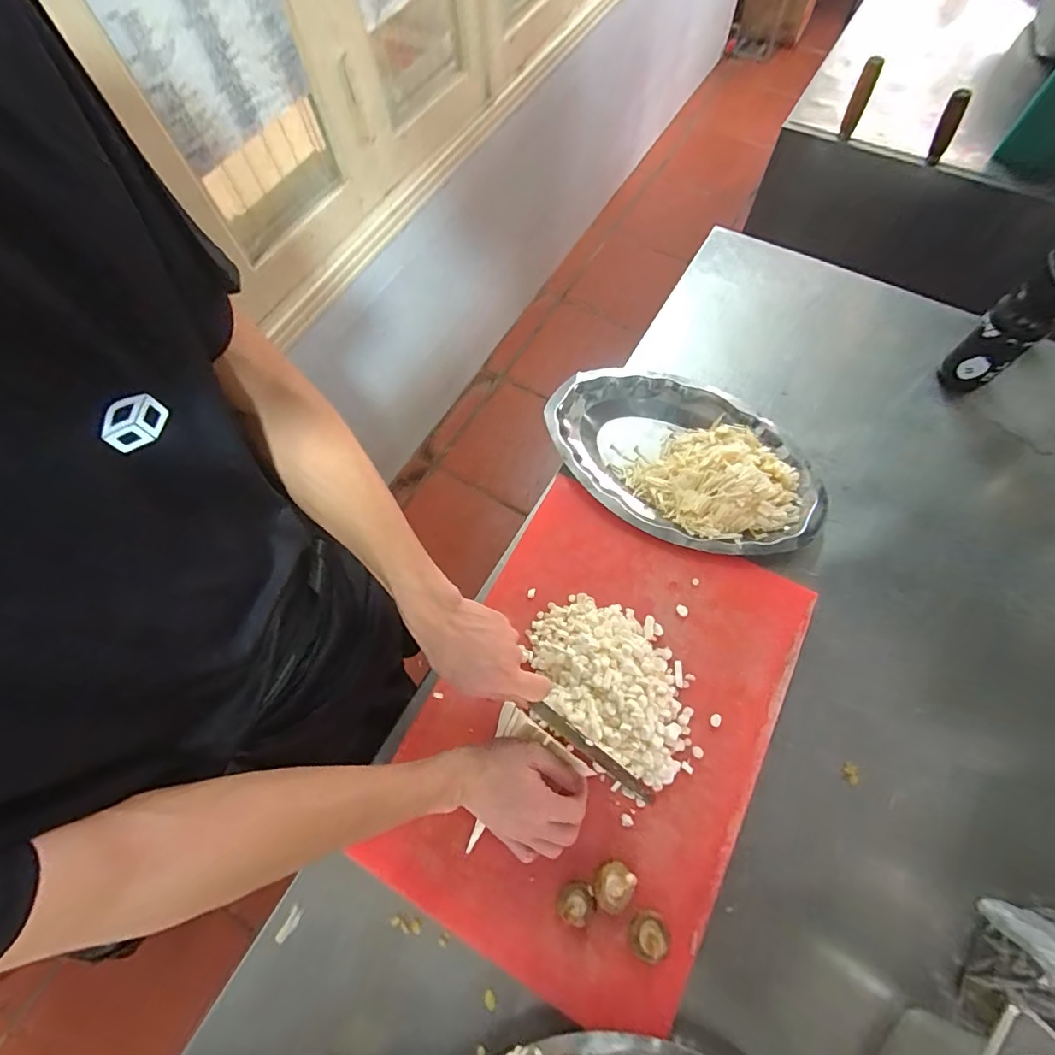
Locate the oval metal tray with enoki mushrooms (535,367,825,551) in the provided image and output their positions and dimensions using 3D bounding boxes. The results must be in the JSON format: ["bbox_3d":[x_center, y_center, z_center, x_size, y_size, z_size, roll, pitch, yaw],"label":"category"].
[{"bbox_3d":[0.206,-0.100,0.675,0.381,0.055,0.243,32,72,15],"label":"oval metal tray with enoki mushrooms"}]

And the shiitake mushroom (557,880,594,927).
[{"bbox_3d":[0.046,0.367,0.487,0.033,0.017,0.034,-7,67,0],"label":"shiitake mushroom"}]

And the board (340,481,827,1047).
[{"bbox_3d":[0.074,0.205,0.556,0.350,0.029,0.485,26,70,11],"label":"board"}]

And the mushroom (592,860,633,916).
[{"bbox_3d":[0.082,0.347,0.482,0.035,0.018,0.040,29,72,14],"label":"mushroom"}]

